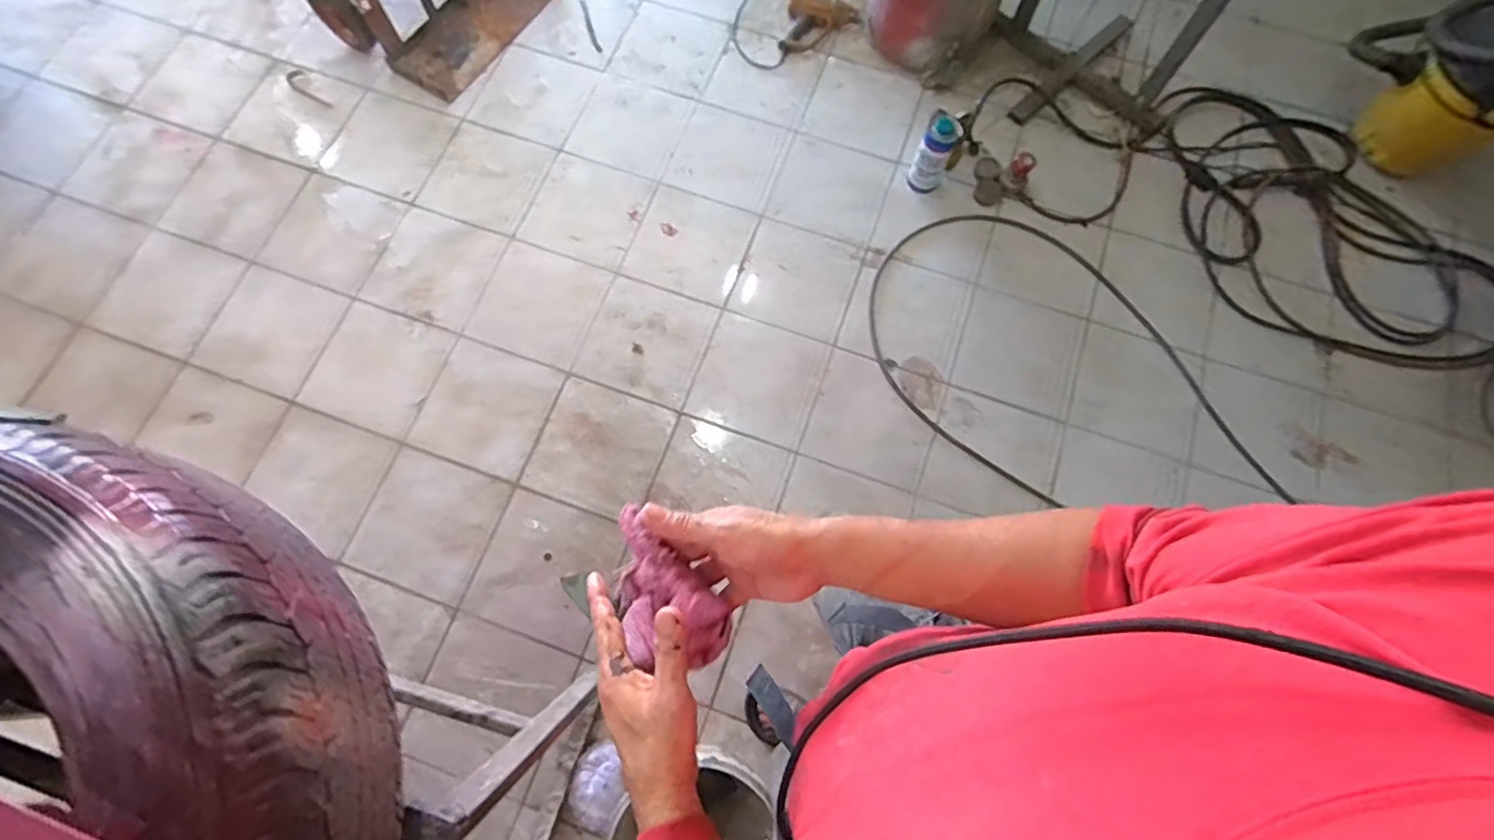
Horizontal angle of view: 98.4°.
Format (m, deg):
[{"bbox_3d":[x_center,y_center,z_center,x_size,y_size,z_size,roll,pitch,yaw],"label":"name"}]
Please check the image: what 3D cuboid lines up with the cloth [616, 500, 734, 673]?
[{"bbox_3d":[-0.073,0.139,0.509,0.070,0.040,0.131,-42,79,-11],"label":"cloth"}]

